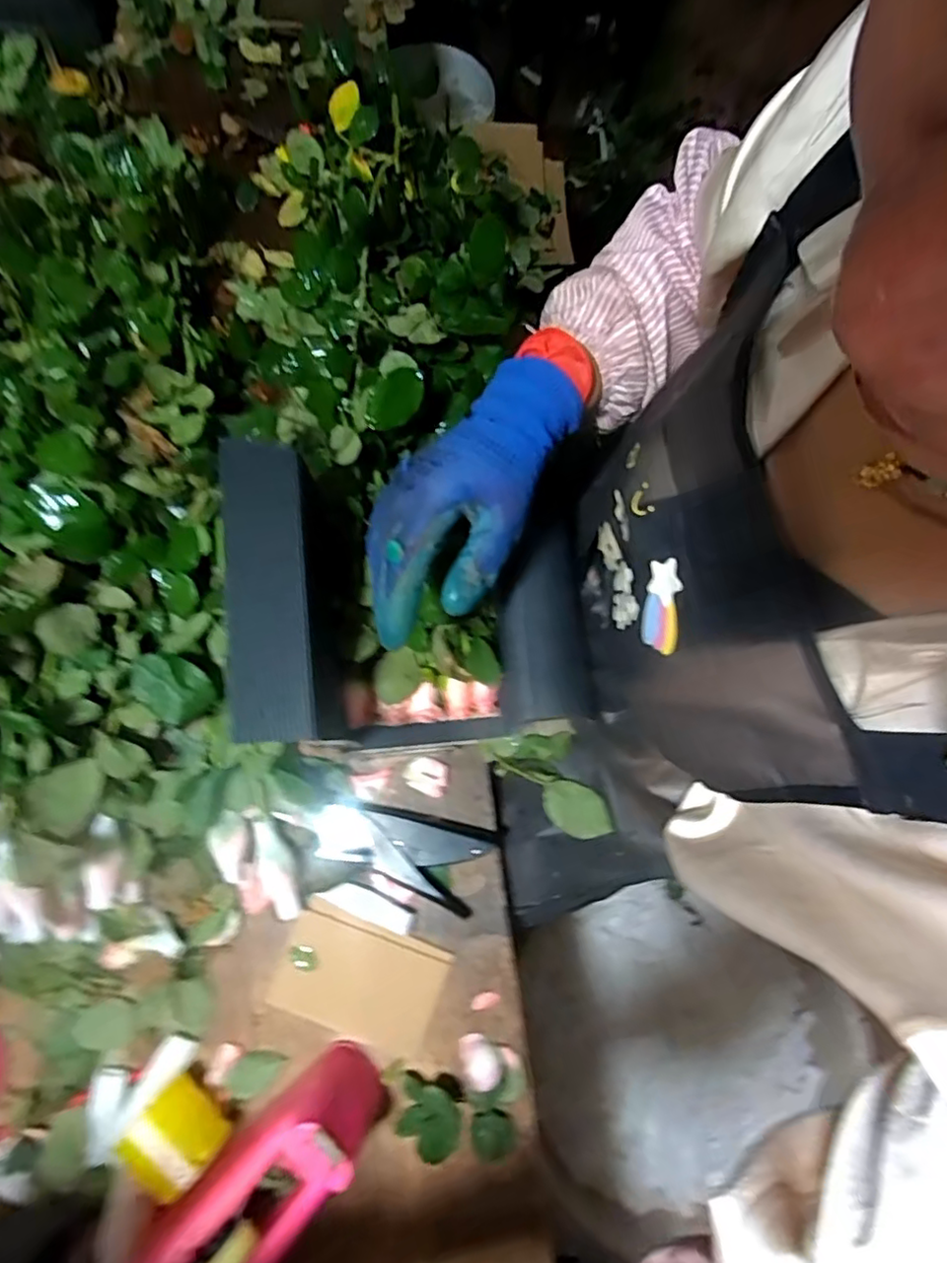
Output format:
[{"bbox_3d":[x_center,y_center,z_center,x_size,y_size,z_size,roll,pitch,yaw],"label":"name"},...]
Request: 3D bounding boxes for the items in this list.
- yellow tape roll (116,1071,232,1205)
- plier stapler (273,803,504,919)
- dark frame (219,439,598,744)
[{"bbox_3d":[-0.228,0.384,0.473,0.063,0.056,0.052,39,78,8],"label":"yellow tape roll"},{"bbox_3d":[-0.071,0.179,0.548,0.174,0.022,0.073,23,76,4],"label":"plier stapler"},{"bbox_3d":[-0.043,-0.022,0.500,0.239,0.175,0.203,-5,76,-3],"label":"dark frame"}]

